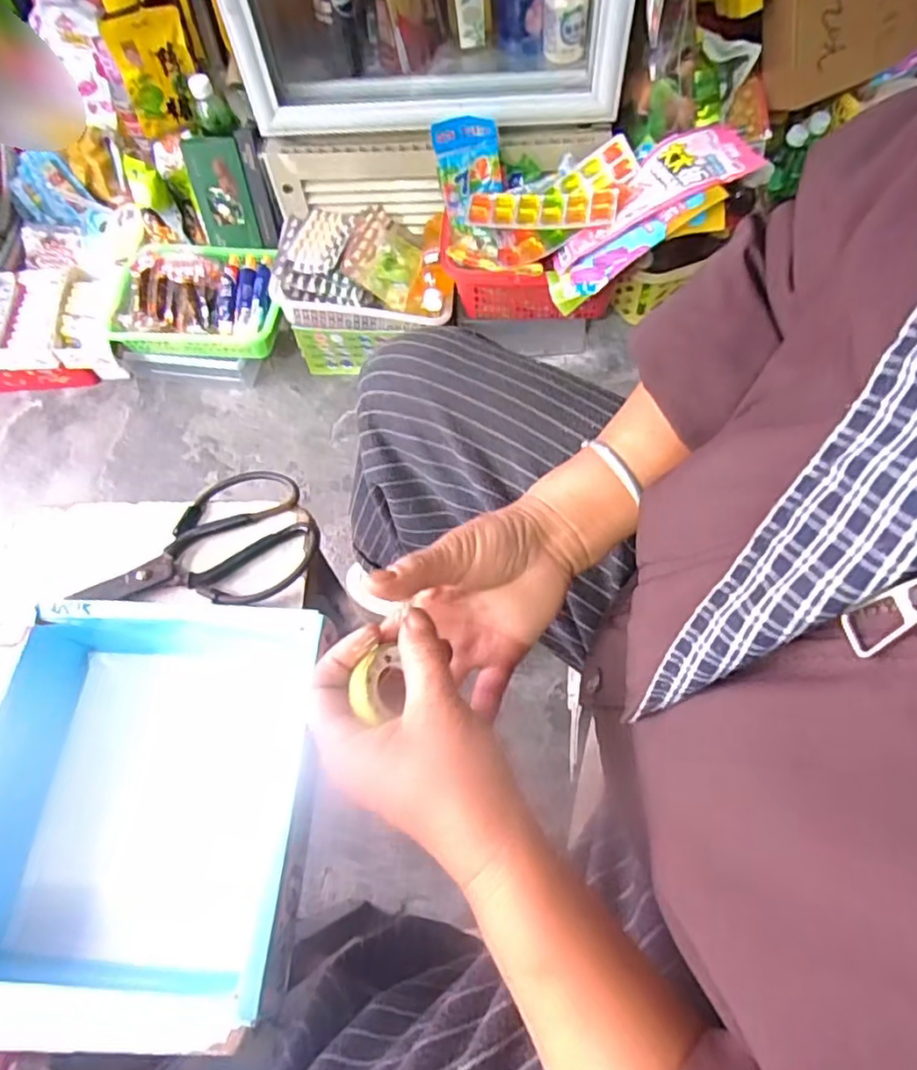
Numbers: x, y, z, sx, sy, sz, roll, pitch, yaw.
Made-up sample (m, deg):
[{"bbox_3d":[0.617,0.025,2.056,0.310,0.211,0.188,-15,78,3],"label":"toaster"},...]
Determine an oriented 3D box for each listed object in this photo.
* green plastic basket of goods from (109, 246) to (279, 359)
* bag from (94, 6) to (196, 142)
[{"bbox_3d":[-0.416,-0.382,1.020,0.277,0.067,0.186,-1,64,3],"label":"green plastic basket of goods"},{"bbox_3d":[-0.432,-0.666,0.909,0.109,0.151,0.026,-19,65,-5],"label":"bag"}]

